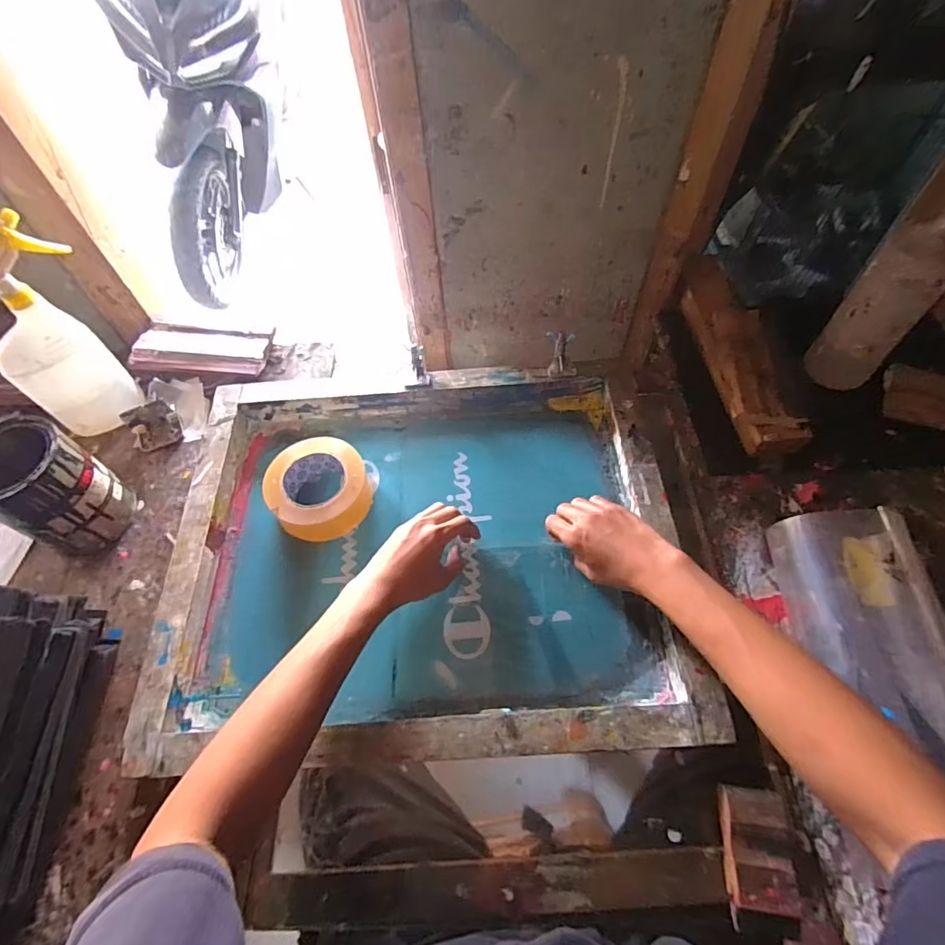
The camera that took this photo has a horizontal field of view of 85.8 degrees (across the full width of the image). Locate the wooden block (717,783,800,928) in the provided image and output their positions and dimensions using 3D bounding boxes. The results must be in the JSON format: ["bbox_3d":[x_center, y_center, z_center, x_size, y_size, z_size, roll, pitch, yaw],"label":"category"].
[{"bbox_3d":[0.246,0.327,0.439,0.052,0.028,0.092,4,58,6],"label":"wooden block"}]

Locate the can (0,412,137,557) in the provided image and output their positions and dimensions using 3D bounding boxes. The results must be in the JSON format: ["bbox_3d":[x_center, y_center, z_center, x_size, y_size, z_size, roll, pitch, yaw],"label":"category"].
[{"bbox_3d":[-0.499,0.022,0.602,0.108,0.146,0.103,-1,58,2],"label":"can"}]

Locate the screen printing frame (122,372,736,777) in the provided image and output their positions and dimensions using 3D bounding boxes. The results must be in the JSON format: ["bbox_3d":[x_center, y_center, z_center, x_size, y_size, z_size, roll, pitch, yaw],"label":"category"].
[{"bbox_3d":[-0.058,0.078,0.600,0.550,0.053,0.453,-4,58,1],"label":"screen printing frame"}]

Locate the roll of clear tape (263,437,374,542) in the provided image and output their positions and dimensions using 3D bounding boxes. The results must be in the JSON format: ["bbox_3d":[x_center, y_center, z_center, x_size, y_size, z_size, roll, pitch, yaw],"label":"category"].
[{"bbox_3d":[-0.192,0.019,0.639,0.118,0.057,0.115,-1,58,2],"label":"roll of clear tape"}]

